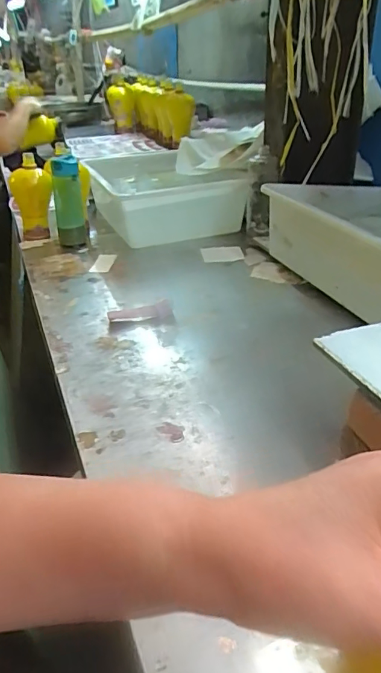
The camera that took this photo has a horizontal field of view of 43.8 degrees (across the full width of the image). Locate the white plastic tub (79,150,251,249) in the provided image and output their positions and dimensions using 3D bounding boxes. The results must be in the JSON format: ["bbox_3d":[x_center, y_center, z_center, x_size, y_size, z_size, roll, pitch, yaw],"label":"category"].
[{"bbox_3d":[-0.082,-0.388,1.335,0.341,0.185,0.446,-17,35,-18],"label":"white plastic tub"}]

